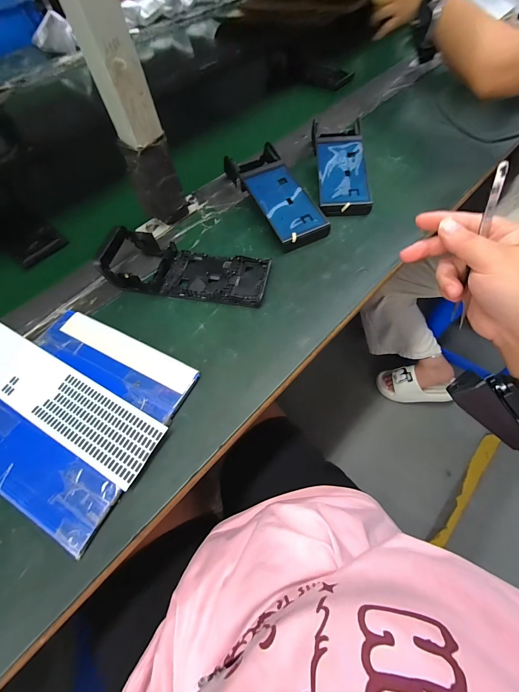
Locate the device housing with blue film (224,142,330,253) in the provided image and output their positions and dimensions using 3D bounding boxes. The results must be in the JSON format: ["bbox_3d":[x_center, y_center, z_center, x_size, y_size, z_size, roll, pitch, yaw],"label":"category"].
[{"bbox_3d":[0.023,-0.237,0.460,0.081,0.041,0.210,-26,62,-11],"label":"device housing with blue film"}]

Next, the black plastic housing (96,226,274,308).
[{"bbox_3d":[-0.094,-0.107,0.392,0.208,0.044,0.084,10,61,9],"label":"black plastic housing"}]

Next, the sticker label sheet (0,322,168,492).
[{"bbox_3d":[-0.239,0.047,0.335,0.302,0.006,0.067,25,67,18],"label":"sticker label sheet"}]

